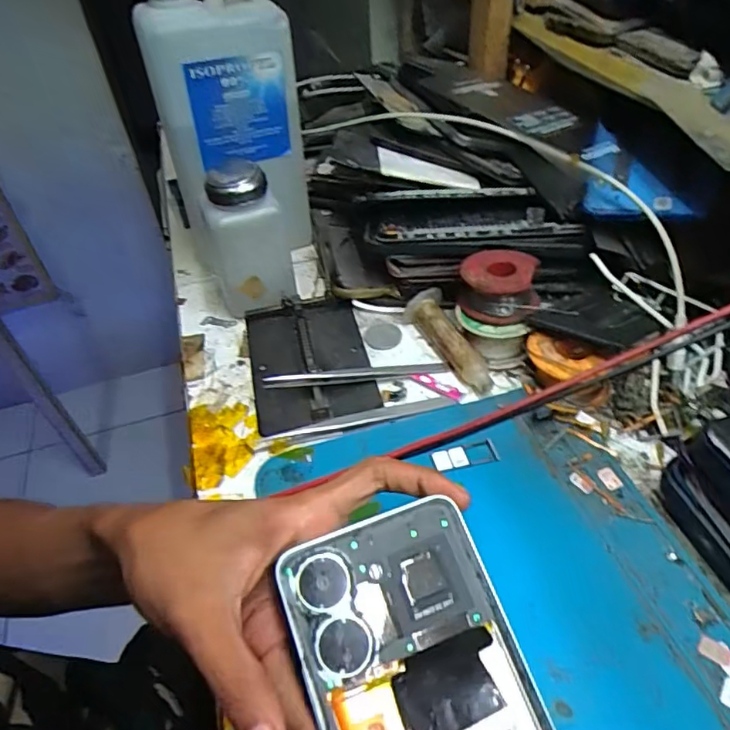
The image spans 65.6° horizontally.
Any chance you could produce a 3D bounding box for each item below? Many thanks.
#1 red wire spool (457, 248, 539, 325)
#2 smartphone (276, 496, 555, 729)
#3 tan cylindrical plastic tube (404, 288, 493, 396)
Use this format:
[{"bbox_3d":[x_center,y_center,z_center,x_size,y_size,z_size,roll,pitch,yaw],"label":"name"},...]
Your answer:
[{"bbox_3d":[0.088,-0.054,0.379,0.049,0.032,0.052,-2,45,2],"label":"red wire spool"},{"bbox_3d":[0.029,0.133,0.193,0.077,0.011,0.163,-17,68,-13],"label":"smartphone"},{"bbox_3d":[0.057,-0.016,0.386,0.026,0.022,0.088,-17,46,-12],"label":"tan cylindrical plastic tube"}]

